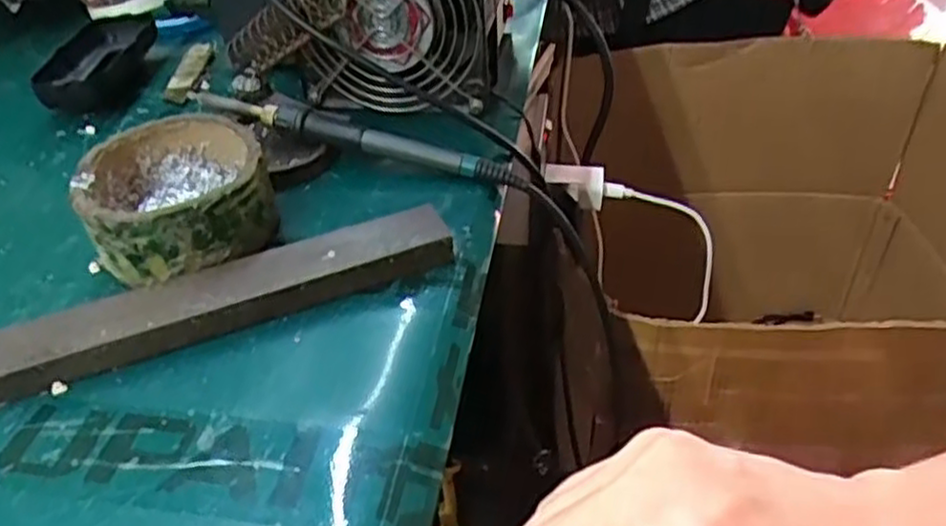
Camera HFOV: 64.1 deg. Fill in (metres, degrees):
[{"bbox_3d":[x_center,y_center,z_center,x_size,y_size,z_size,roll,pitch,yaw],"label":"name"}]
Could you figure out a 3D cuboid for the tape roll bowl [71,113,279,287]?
[{"bbox_3d":[-0.146,-0.032,0.376,0.085,0.045,0.083,-2,40,2],"label":"tape roll bowl"}]

